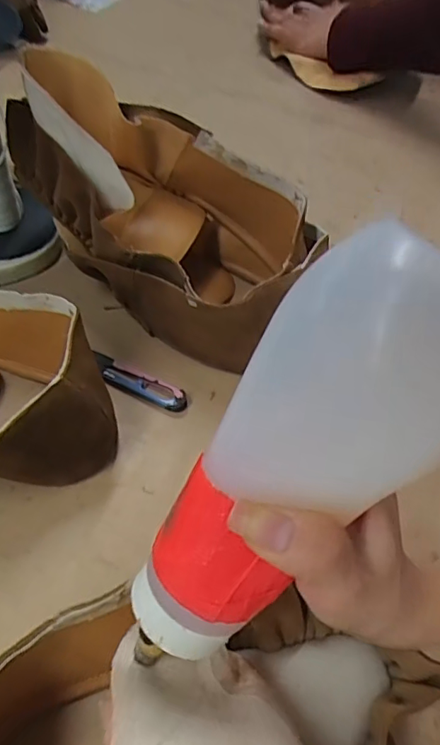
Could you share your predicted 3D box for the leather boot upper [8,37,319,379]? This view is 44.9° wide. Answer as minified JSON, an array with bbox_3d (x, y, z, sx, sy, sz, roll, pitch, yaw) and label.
[{"bbox_3d":[-0.037,-0.119,0.424,0.255,0.154,0.135,29,55,15],"label":"leather boot upper"}]

